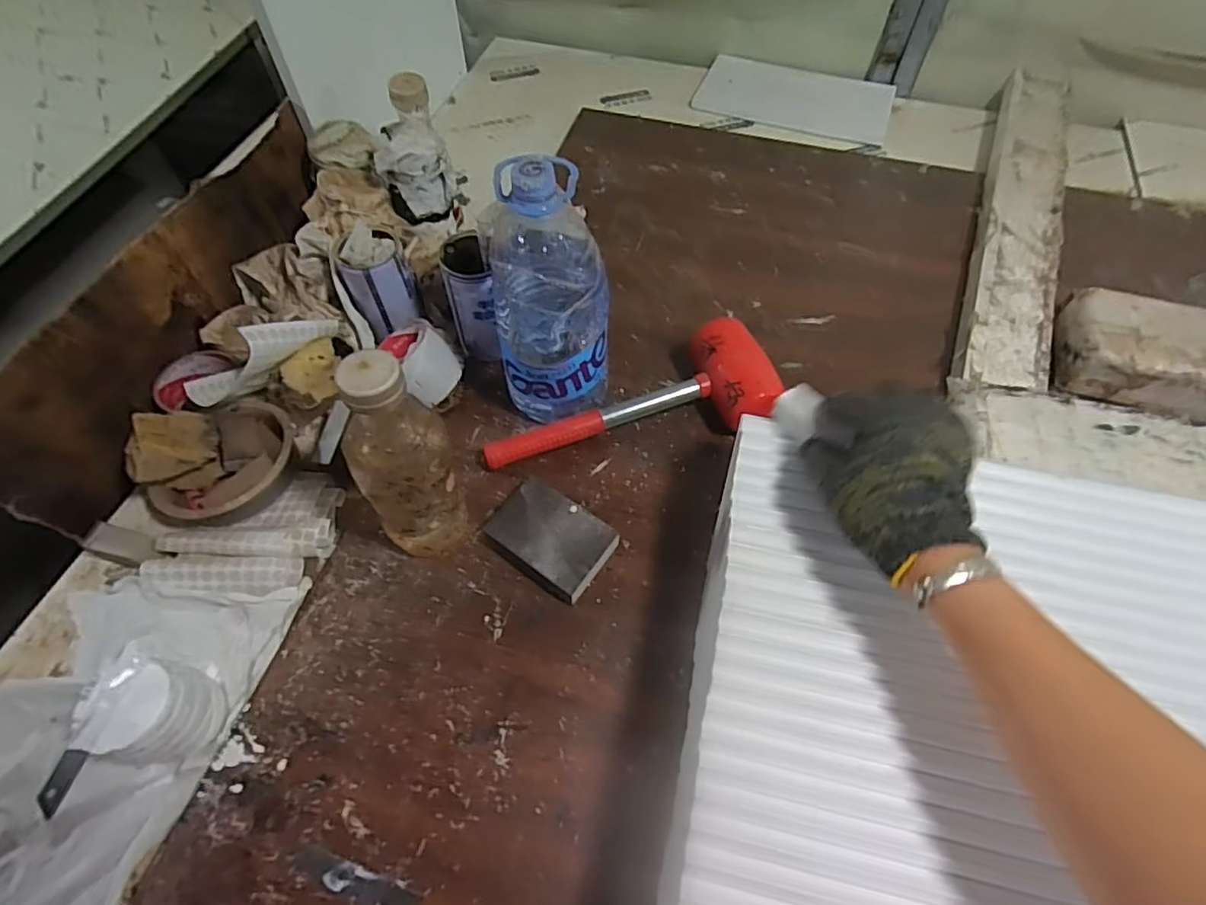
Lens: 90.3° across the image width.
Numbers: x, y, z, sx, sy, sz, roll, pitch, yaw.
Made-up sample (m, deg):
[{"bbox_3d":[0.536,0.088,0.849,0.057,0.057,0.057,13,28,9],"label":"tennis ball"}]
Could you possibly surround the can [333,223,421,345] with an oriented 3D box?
[{"bbox_3d":[-0.240,-0.183,0.641,0.066,0.094,0.070,0,57,1],"label":"can"}]

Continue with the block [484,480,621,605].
[{"bbox_3d":[-0.048,0.077,0.537,0.105,0.030,0.072,31,63,19],"label":"block"}]

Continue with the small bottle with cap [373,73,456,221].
[{"bbox_3d":[-0.202,-0.335,0.653,0.072,0.084,0.153,-5,82,-2],"label":"small bottle with cap"}]

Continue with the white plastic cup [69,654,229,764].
[{"bbox_3d":[-0.336,0.196,0.451,0.067,0.069,0.064,0,57,1],"label":"white plastic cup"}]

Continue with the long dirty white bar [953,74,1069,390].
[{"bbox_3d":[0.537,-0.318,0.769,0.093,0.052,0.680,21,60,14],"label":"long dirty white bar"}]

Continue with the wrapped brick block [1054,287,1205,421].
[{"bbox_3d":[0.596,-0.092,0.621,0.214,0.068,0.120,16,59,11],"label":"wrapped brick block"}]

